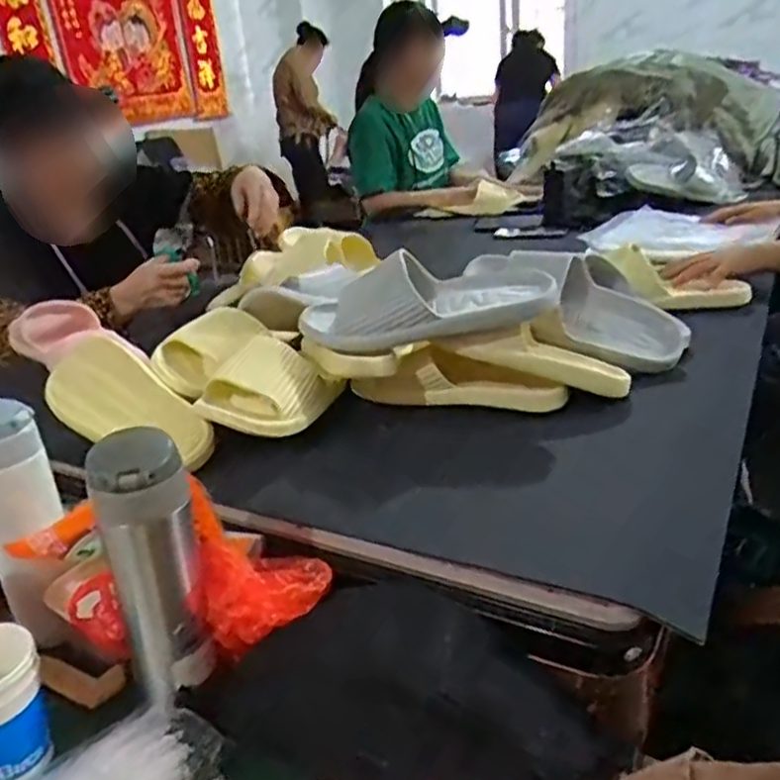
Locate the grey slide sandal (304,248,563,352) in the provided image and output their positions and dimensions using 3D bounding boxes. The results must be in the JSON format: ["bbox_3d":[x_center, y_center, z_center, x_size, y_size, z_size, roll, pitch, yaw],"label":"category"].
[{"bbox_3d":[0.038,-0.097,0.764,0.282,0.076,0.100,1,24,13],"label":"grey slide sandal"}]

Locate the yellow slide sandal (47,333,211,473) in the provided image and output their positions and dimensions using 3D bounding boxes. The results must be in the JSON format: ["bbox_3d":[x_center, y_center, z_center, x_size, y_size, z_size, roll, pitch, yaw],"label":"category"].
[{"bbox_3d":[-0.280,0.032,0.765,0.235,0.066,0.099,33,66,30],"label":"yellow slide sandal"}]

